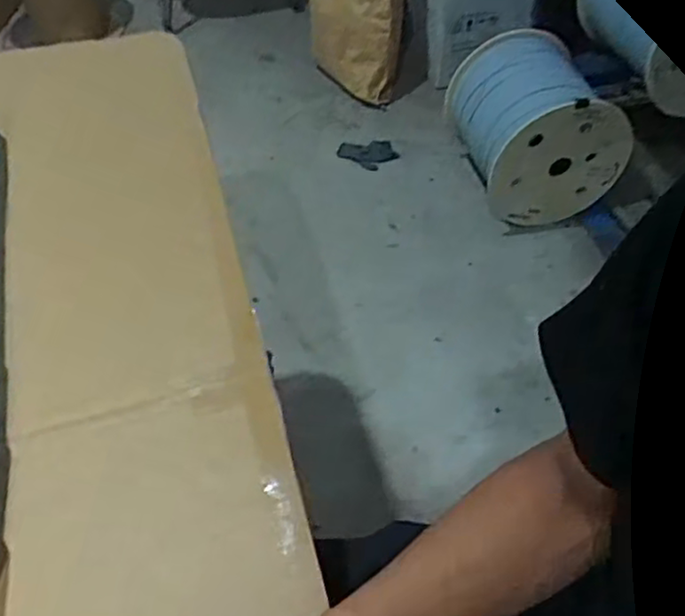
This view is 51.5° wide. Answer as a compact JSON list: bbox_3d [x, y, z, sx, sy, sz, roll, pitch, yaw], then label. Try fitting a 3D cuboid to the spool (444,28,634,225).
[{"bbox_3d":[0.479,-0.466,1.778,0.337,0.316,0.381,-14,51,-9],"label":"spool"}]

